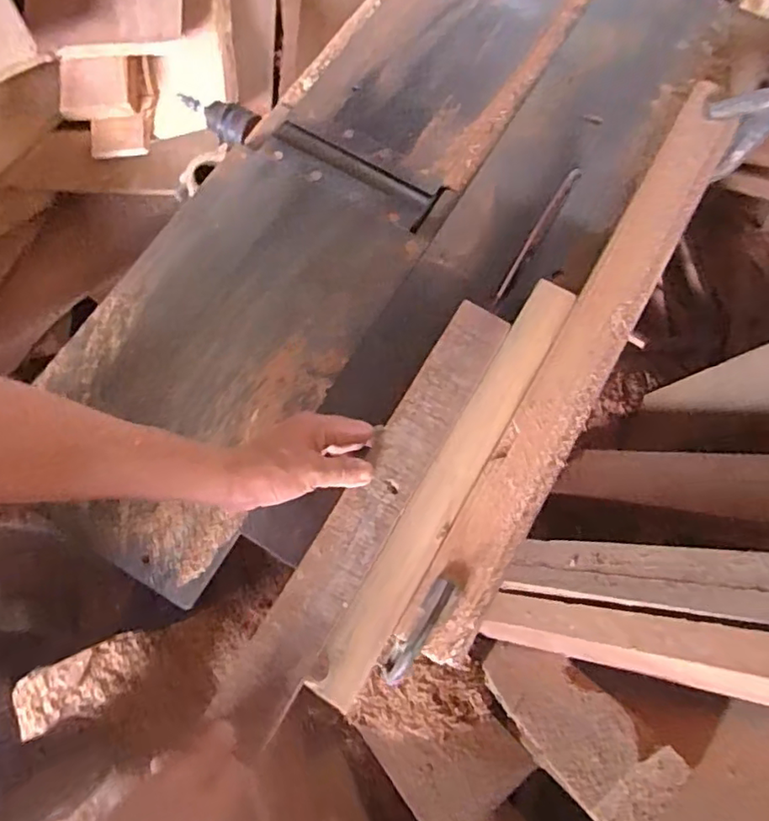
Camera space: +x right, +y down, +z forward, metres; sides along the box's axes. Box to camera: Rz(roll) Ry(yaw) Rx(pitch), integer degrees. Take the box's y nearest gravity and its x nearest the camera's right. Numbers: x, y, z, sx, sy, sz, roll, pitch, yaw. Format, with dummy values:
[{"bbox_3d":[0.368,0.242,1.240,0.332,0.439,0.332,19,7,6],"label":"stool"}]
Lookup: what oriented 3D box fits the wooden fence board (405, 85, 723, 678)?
[{"bbox_3d":[0.214,-0.066,0.615,0.075,0.051,0.676,29,73,8],"label":"wooden fence board"}]

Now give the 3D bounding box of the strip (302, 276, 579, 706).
[{"bbox_3d":[0.068,0.058,0.558,0.049,0.030,0.449,30,73,8],"label":"strip"}]

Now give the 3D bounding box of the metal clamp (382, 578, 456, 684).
[{"bbox_3d":[0.029,0.186,0.500,0.020,0.014,0.094,33,73,9],"label":"metal clamp"}]

